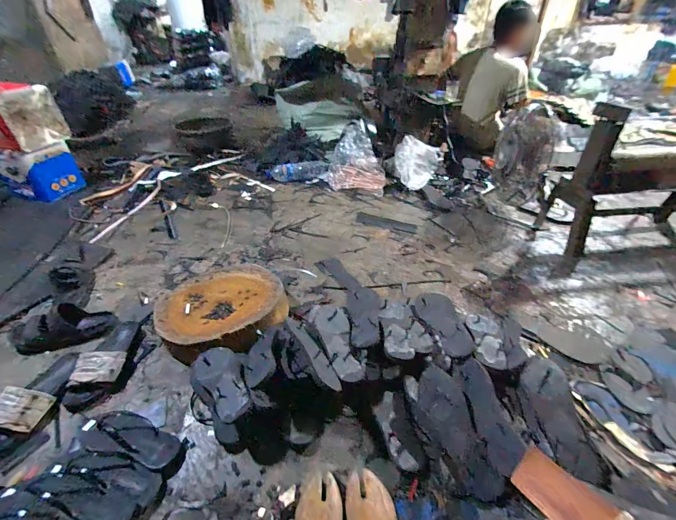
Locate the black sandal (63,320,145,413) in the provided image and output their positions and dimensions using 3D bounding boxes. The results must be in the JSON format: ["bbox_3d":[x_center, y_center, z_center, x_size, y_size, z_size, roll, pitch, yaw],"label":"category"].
[{"bbox_3d":[-0.604,0.250,0.864,0.125,0.054,0.275,-7,38,-5],"label":"black sandal"}]

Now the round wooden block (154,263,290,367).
[{"bbox_3d":[-0.334,0.143,0.959,0.331,0.100,0.351,-2,38,1],"label":"round wooden block"}]

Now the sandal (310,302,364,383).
[{"bbox_3d":[-0.002,0.192,0.806,0.089,0.037,0.234,-13,39,-14],"label":"sandal"}]

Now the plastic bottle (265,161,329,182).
[{"bbox_3d":[-0.228,-0.478,1.794,0.347,0.083,0.114,0,38,4],"label":"plastic bottle"}]

